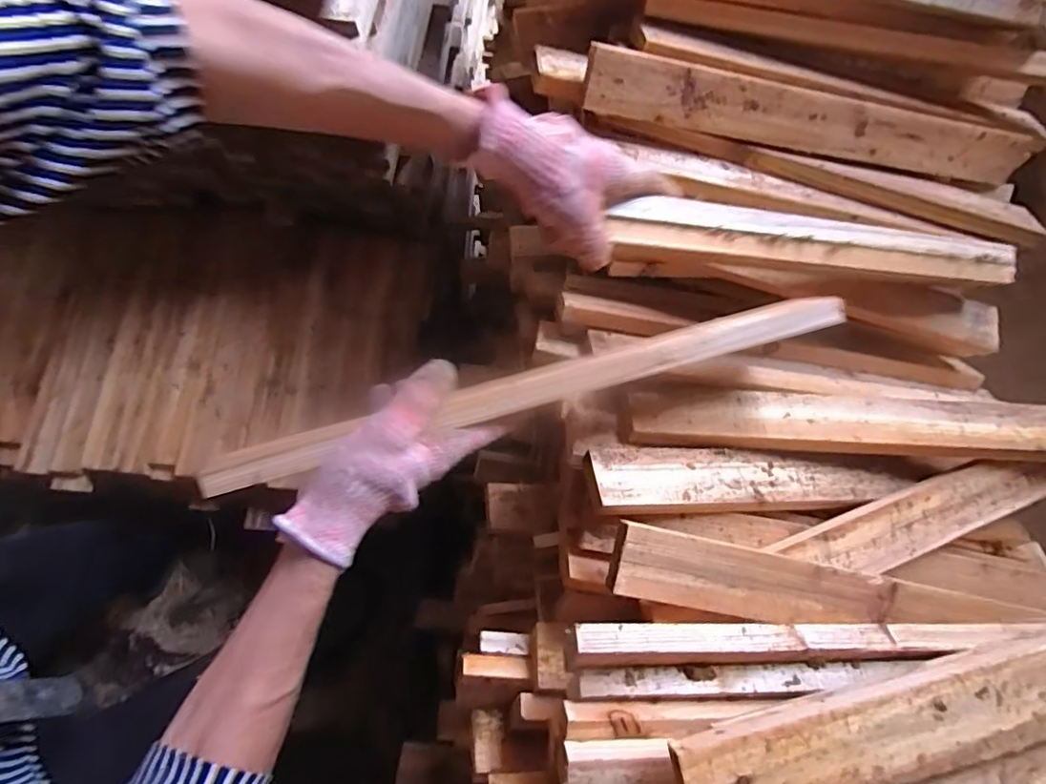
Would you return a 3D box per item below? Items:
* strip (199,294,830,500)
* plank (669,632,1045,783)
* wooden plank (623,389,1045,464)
[{"bbox_3d":[0.021,-0.006,0.410,0.487,0.019,0.030,-15,75,-10],"label":"strip"},{"bbox_3d":[0.326,0.204,0.370,0.472,0.018,0.060,-9,78,-11],"label":"plank"},{"bbox_3d":[0.319,0.033,0.504,0.454,0.023,0.061,3,54,-4],"label":"wooden plank"}]

